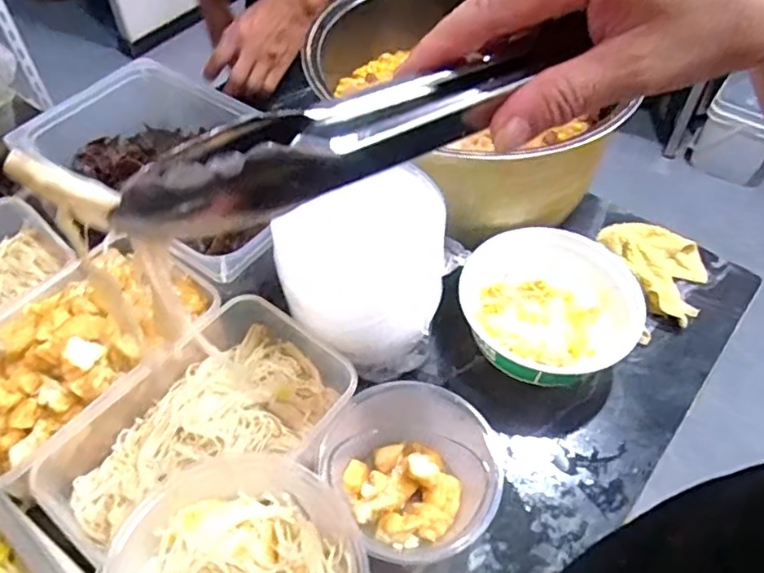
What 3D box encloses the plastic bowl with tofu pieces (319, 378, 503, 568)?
[{"bbox_3d":[0.026,0.155,0.514,0.152,0.067,0.125,16,53,11],"label":"plastic bowl with tofu pieces"}]

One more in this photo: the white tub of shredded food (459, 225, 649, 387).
[{"bbox_3d":[0.174,0.019,0.620,0.170,0.071,0.146,-2,52,-2],"label":"white tub of shredded food"}]

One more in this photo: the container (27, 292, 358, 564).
[{"bbox_3d":[-0.148,0.122,0.532,0.173,0.054,0.230,30,57,21],"label":"container"}]

